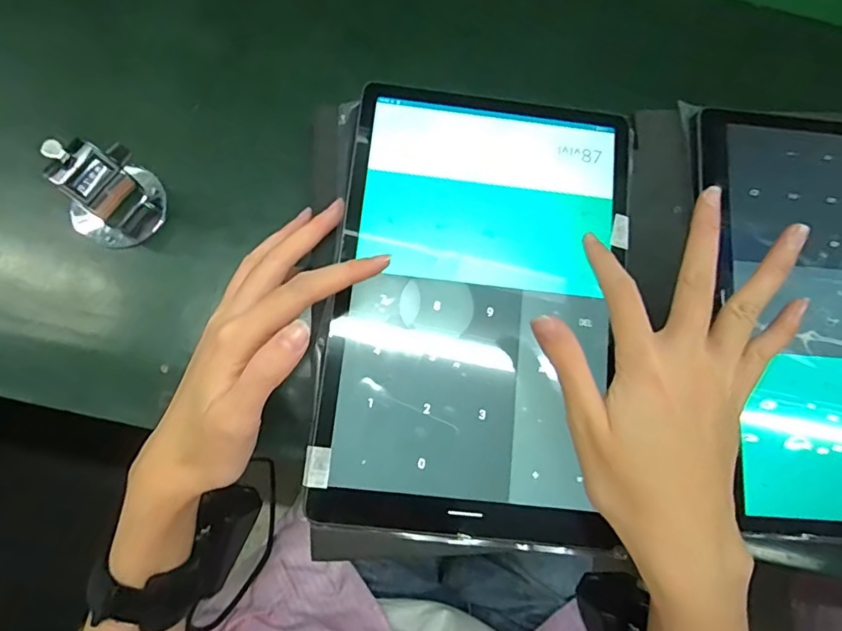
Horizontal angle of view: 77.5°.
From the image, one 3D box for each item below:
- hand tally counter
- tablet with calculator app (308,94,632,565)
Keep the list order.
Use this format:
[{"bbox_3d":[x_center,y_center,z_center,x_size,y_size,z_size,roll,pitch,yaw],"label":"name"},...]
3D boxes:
[{"bbox_3d":[-0.181,-0.072,0.298,0.045,0.055,0.051,35,77,3],"label":"hand tally counter"},{"bbox_3d":[0.034,-0.009,0.300,0.160,0.013,0.255,7,77,0],"label":"tablet with calculator app"}]

